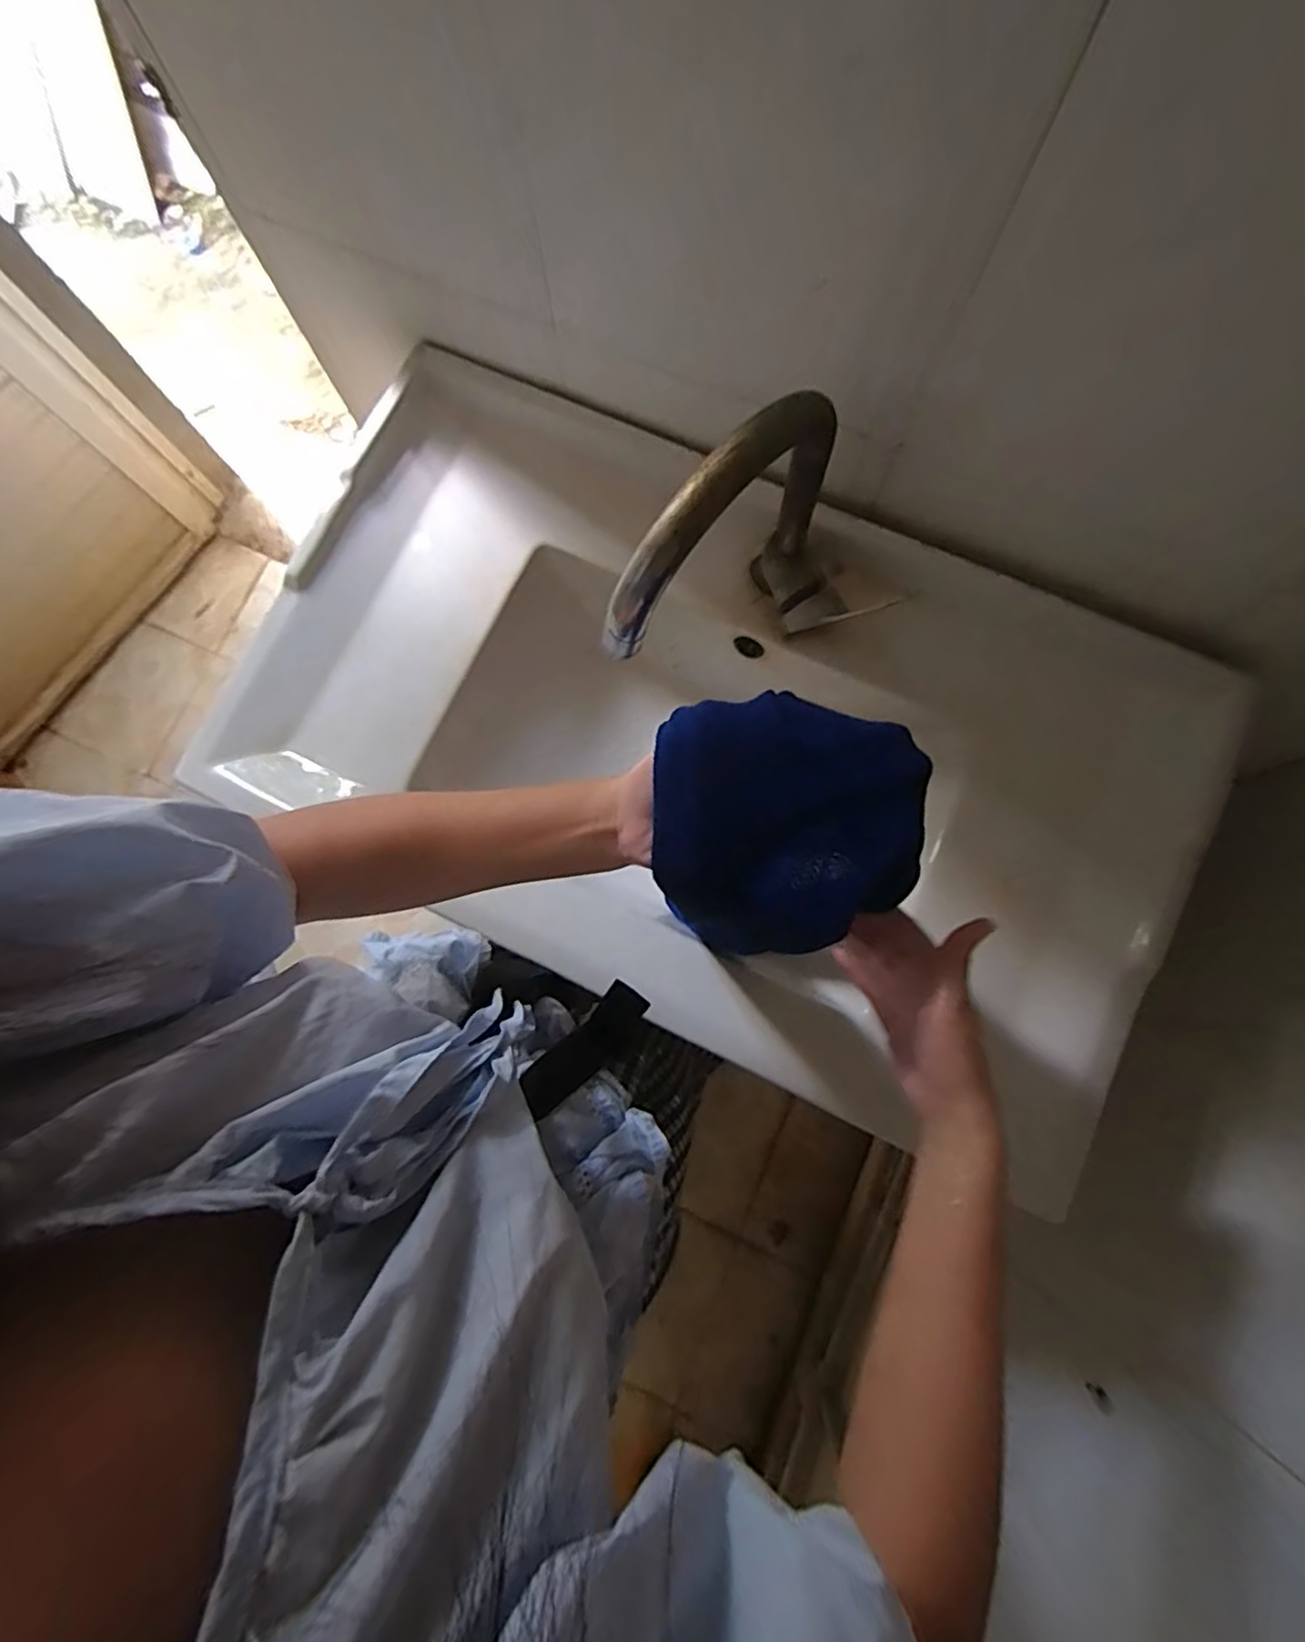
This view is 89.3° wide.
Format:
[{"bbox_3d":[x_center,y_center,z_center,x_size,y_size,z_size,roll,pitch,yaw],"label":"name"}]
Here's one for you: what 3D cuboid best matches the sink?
[{"bbox_3d":[0.043,-0.067,0.601,0.796,0.124,0.469,24,78,6],"label":"sink"}]

